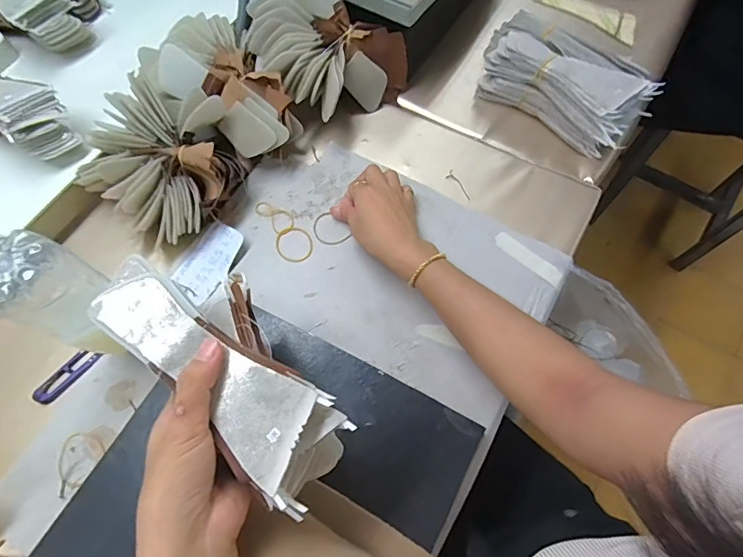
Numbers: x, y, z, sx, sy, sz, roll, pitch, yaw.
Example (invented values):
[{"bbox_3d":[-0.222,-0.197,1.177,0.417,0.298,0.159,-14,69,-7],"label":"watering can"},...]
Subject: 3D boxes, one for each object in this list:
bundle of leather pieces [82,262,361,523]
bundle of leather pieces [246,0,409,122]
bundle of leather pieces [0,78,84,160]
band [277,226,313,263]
[{"bbox_3d":[-0.097,0.060,0.316,0.193,0.060,0.076,45,74,6],"label":"bundle of leather pieces"},{"bbox_3d":[-0.071,-0.292,0.586,0.185,0.110,0.154,39,74,16],"label":"bundle of leather pieces"},{"bbox_3d":[-0.436,-0.204,0.550,0.185,0.079,0.078,24,69,11],"label":"bundle of leather pieces"},{"bbox_3d":[-0.090,-0.040,0.548,0.042,0.004,0.048,-18,68,-7],"label":"band"}]

